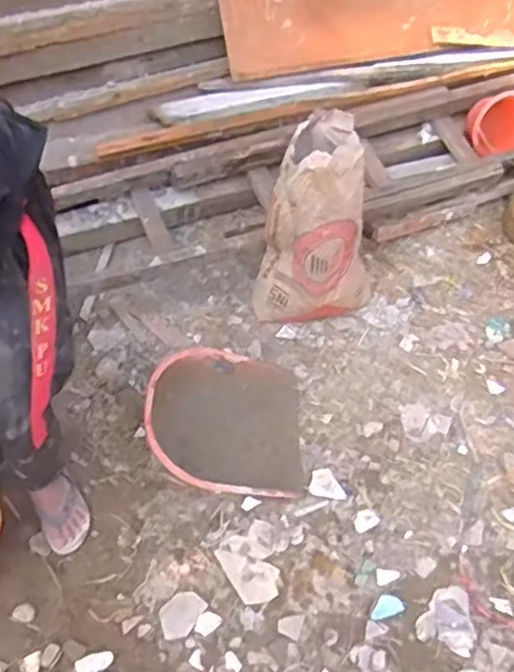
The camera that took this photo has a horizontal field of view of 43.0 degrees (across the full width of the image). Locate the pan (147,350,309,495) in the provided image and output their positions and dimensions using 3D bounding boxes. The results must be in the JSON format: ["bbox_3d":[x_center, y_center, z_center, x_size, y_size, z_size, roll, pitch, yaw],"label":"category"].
[{"bbox_3d":[-0.076,0.191,1.705,0.396,0.144,0.396,5,48,4],"label":"pan"}]

